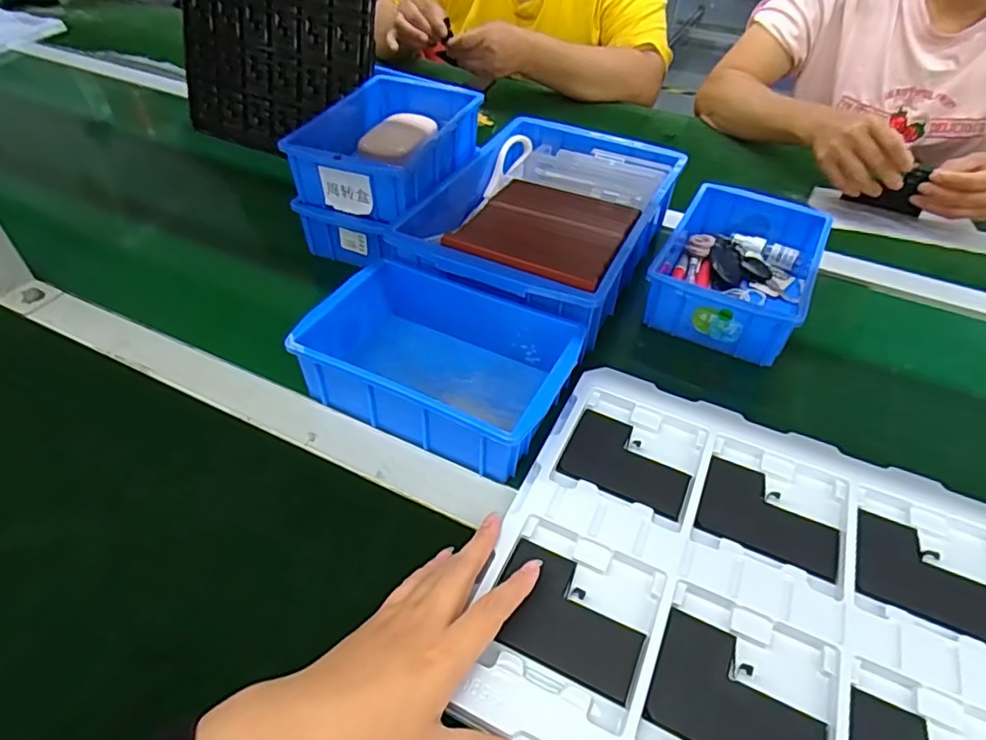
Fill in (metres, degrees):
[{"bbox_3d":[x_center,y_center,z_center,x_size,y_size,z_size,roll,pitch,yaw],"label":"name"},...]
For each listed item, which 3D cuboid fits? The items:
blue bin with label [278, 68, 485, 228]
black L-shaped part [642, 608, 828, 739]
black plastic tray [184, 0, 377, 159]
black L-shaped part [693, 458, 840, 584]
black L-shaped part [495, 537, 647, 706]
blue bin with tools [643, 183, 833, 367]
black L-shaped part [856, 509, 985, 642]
[{"bbox_3d":[-0.106,-0.244,0.635,0.141,0.060,0.211,17,48,14],"label":"blue bin with label"},{"bbox_3d":[0.135,0.182,0.325,0.090,0.005,0.066,22,48,16],"label":"black L-shaped part"},{"bbox_3d":[-0.291,-0.418,0.758,0.328,0.253,0.018,22,23,19],"label":"black plastic tray"},{"bbox_3d":[0.190,0.100,0.406,0.089,0.004,0.067,21,47,16],"label":"black L-shaped part"},{"bbox_3d":[0.046,0.148,0.356,0.091,0.005,0.066,21,47,16],"label":"black L-shaped part"},{"bbox_3d":[0.243,-0.103,0.589,0.131,0.063,0.202,23,49,18],"label":"blue bin with tools"},{"bbox_3d":[0.281,0.131,0.377,0.090,0.007,0.066,20,47,15],"label":"black L-shaped part"}]

